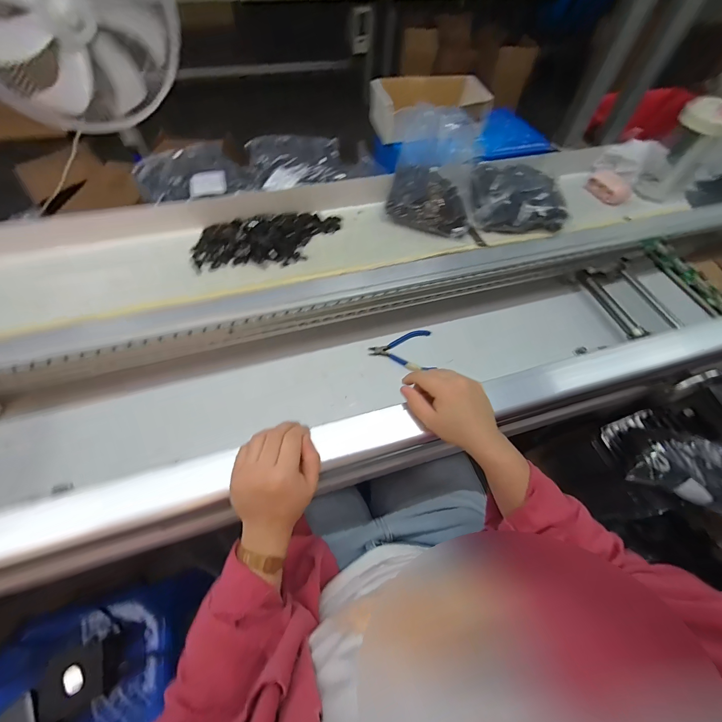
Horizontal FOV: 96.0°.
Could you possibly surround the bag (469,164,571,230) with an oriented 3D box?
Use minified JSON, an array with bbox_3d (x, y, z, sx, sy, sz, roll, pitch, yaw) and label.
[{"bbox_3d":[0.264,-0.286,0.560,0.159,0.061,0.122,-3,60,-5],"label":"bag"}]

